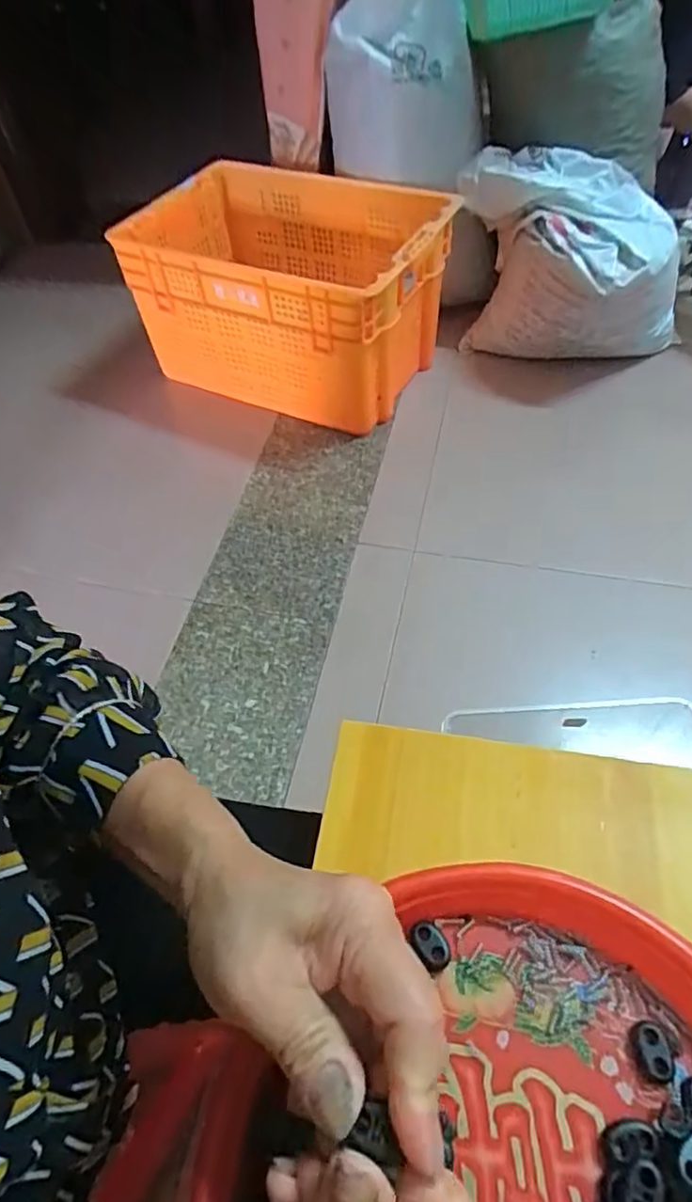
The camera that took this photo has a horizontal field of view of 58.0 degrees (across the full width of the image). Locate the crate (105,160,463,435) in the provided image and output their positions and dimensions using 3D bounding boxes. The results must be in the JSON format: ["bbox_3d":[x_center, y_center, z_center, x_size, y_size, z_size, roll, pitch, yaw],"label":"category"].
[{"bbox_3d":[-0.127,-0.602,1.254,0.594,0.325,0.368,22,59,19],"label":"crate"}]

